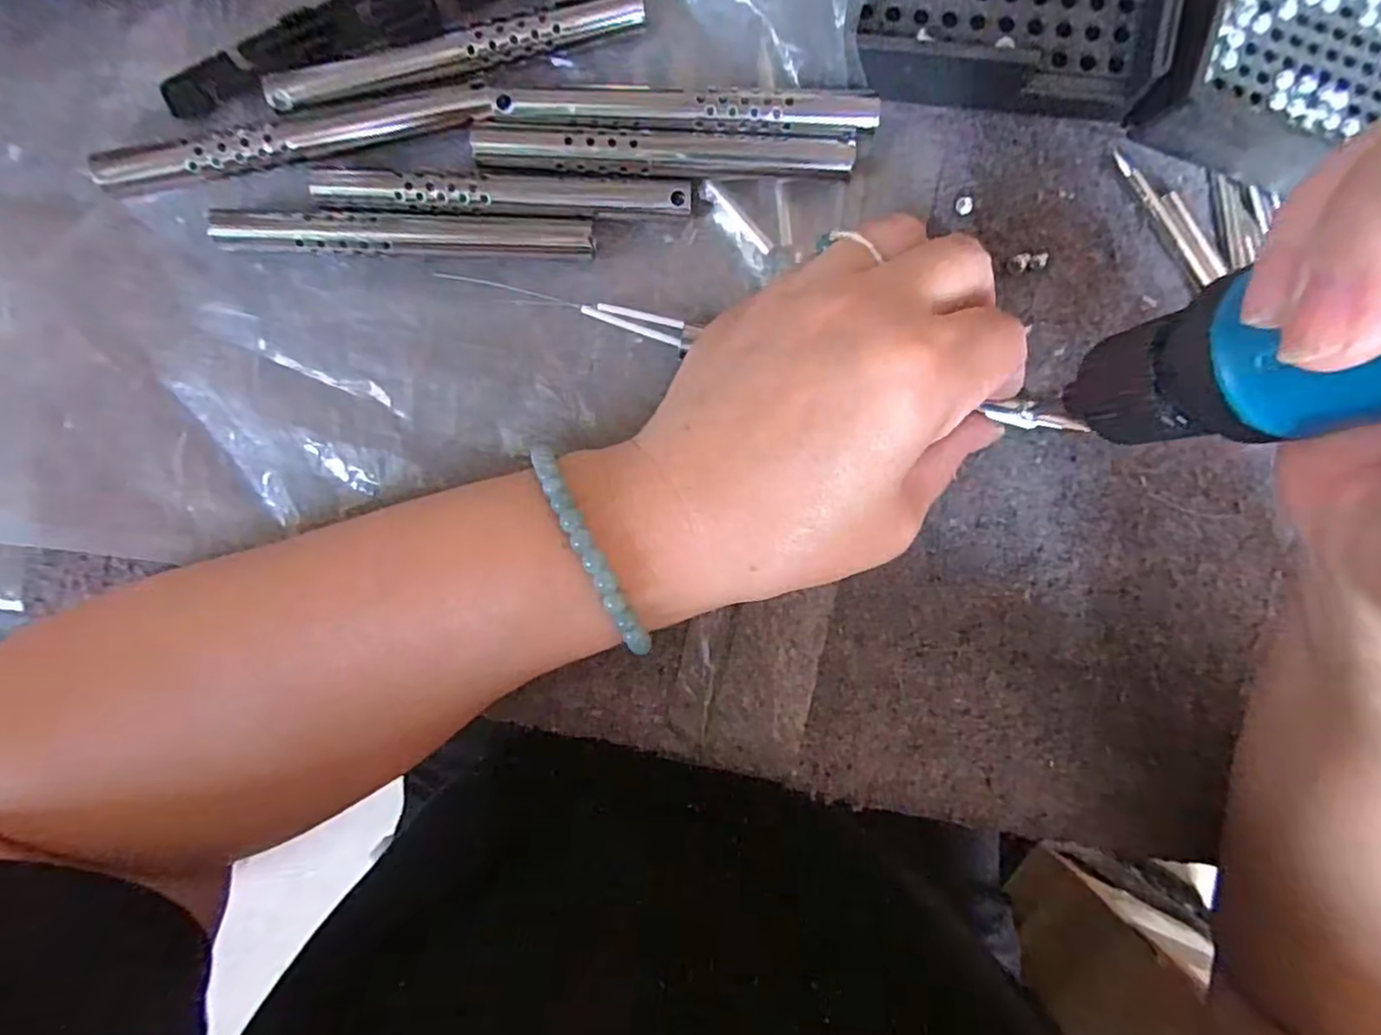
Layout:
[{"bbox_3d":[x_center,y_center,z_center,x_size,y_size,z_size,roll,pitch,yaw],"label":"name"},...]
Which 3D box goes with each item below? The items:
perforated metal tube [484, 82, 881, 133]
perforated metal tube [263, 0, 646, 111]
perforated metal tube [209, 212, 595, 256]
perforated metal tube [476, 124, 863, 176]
[{"bbox_3d":[-0.003,-0.115,0.183,0.107,0.009,0.011,3,96,-1],"label":"perforated metal tube"},{"bbox_3d":[-0.065,-0.132,0.183,0.105,0.010,0.010,-15,96,1],"label":"perforated metal tube"},{"bbox_3d":[-0.083,-0.083,0.190,0.104,0.010,0.010,-1,96,-1],"label":"perforated metal tube"},{"bbox_3d":[-0.008,-0.105,0.186,0.106,0.010,0.012,2,96,-1],"label":"perforated metal tube"}]

